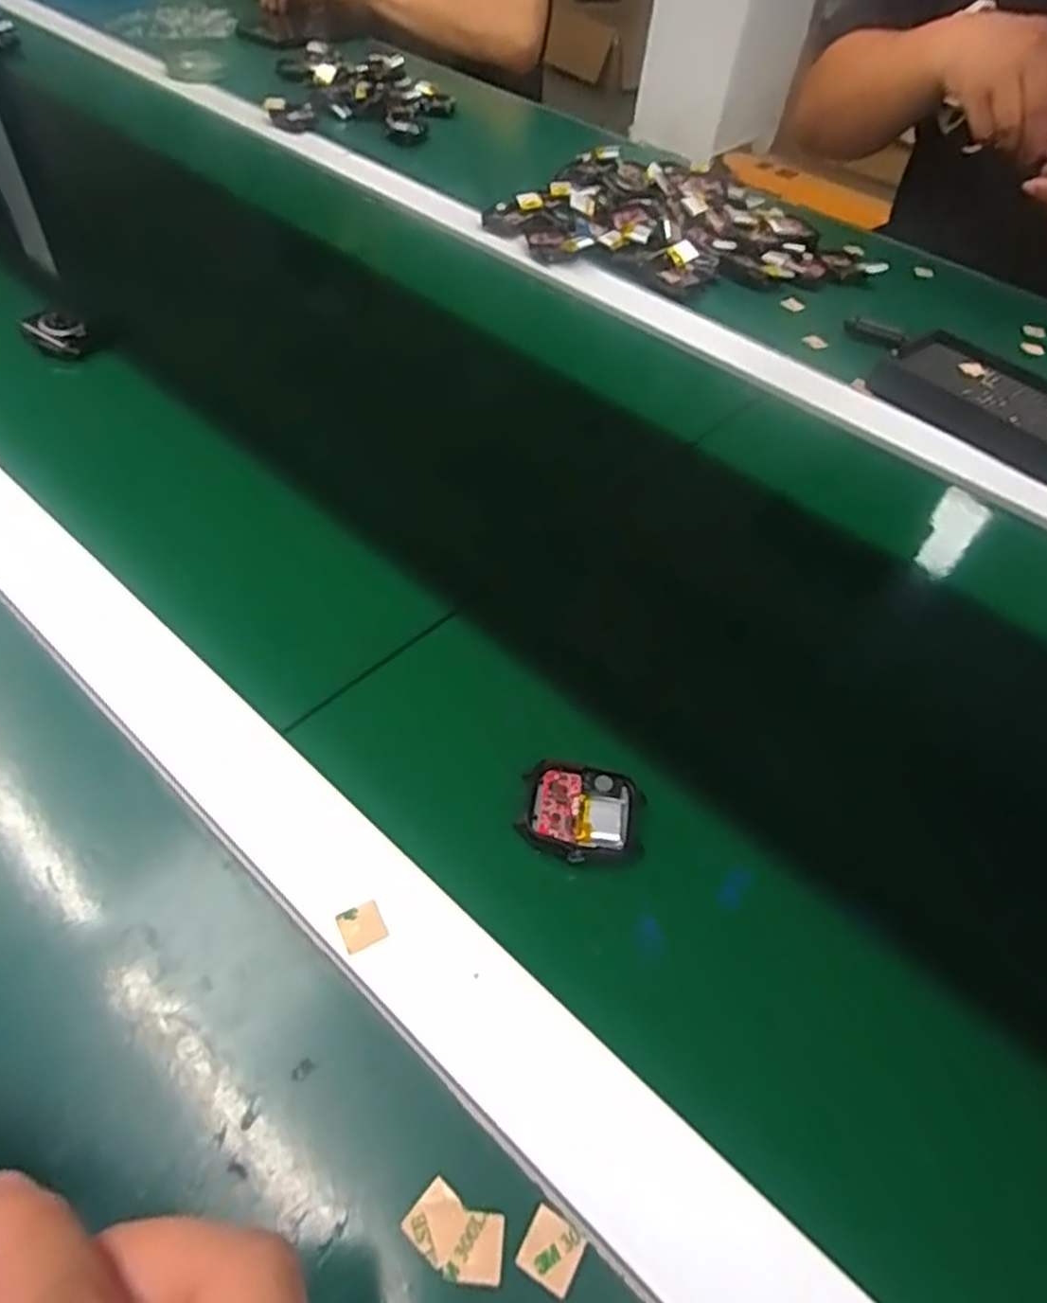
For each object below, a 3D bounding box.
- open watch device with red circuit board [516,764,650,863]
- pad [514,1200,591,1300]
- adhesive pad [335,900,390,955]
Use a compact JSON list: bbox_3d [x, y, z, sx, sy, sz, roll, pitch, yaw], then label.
[{"bbox_3d":[0.023,0.062,0.291,0.046,0.006,0.038,8,50,0],"label":"open watch device with red circuit board"},{"bbox_3d":[0.008,0.165,0.208,0.016,0.004,0.015,29,57,14],"label":"pad"},{"bbox_3d":[-0.055,0.094,0.258,0.015,0.004,0.014,-19,56,-24],"label":"adhesive pad"}]

